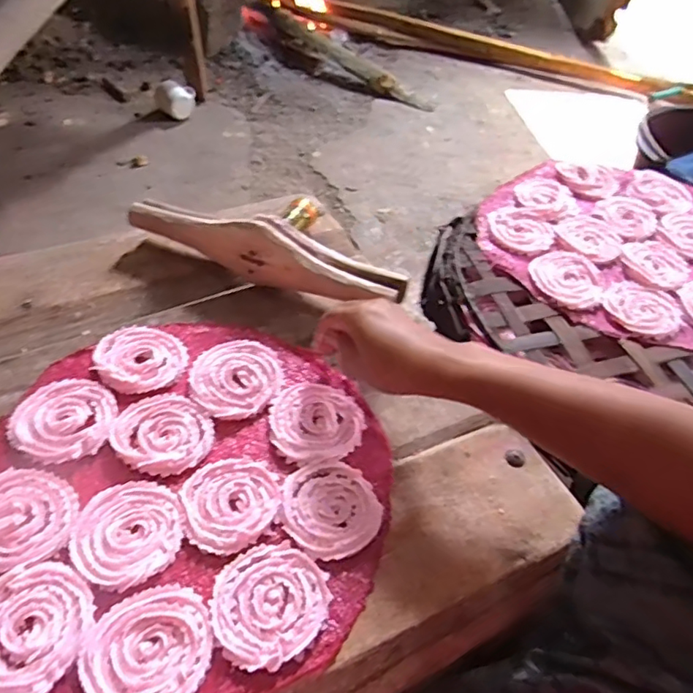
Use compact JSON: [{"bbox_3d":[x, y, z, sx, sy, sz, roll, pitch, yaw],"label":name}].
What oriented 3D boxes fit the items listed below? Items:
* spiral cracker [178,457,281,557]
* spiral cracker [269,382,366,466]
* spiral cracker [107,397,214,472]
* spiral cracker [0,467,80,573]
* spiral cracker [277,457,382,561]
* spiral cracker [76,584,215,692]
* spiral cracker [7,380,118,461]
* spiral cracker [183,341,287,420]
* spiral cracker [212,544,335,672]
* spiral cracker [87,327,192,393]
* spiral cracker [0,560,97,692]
[{"bbox_3d":[-0.088,0.118,0.432,0.075,0.007,0.072,-22,56,-23],"label":"spiral cracker"},{"bbox_3d":[-0.026,0.063,0.487,0.078,0.006,0.080,-9,52,-14],"label":"spiral cracker"},{"bbox_3d":[-0.151,0.070,0.463,0.077,0.010,0.068,26,52,15],"label":"spiral cracker"},{"bbox_3d":[-0.237,0.121,0.407,0.071,0.007,0.078,-30,59,-27],"label":"spiral cracker"},{"bbox_3d":[-0.012,0.125,0.438,0.073,0.012,0.076,3,50,-4],"label":"spiral cracker"},{"bbox_3d":[-0.125,0.194,0.359,0.079,0.008,0.073,3,50,-4],"label":"spiral cracker"},{"bbox_3d":[-0.233,0.058,0.460,0.078,0.006,0.074,3,50,-4],"label":"spiral cracker"},{"bbox_3d":[-0.100,0.028,0.509,0.076,0.007,0.082,3,50,-4],"label":"spiral cracker"},{"bbox_3d":[-0.053,0.174,0.386,0.079,0.008,0.074,3,50,-4],"label":"spiral cracker"},{"bbox_3d":[-0.187,0.009,0.506,0.078,0.011,0.071,3,50,-4],"label":"spiral cracker"},{"bbox_3d":[-0.207,0.179,0.359,0.078,0.008,0.079,21,51,10],"label":"spiral cracker"}]

